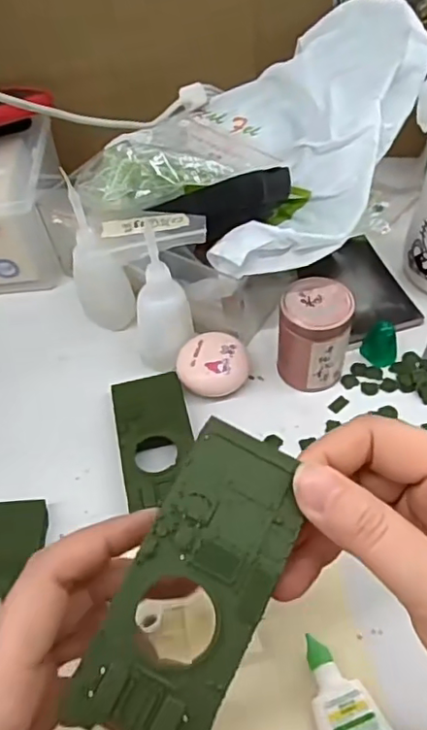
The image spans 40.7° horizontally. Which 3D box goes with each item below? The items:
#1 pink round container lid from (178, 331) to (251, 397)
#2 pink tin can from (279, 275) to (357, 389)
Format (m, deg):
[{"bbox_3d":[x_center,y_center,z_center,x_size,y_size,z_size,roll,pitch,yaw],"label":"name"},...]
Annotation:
[{"bbox_3d":[0.000,-0.001,0.386,0.047,0.016,0.043,-2,51,3],"label":"pink round container lid"},{"bbox_3d":[0.064,-0.020,0.372,0.044,0.061,0.046,-2,51,3],"label":"pink tin can"}]

